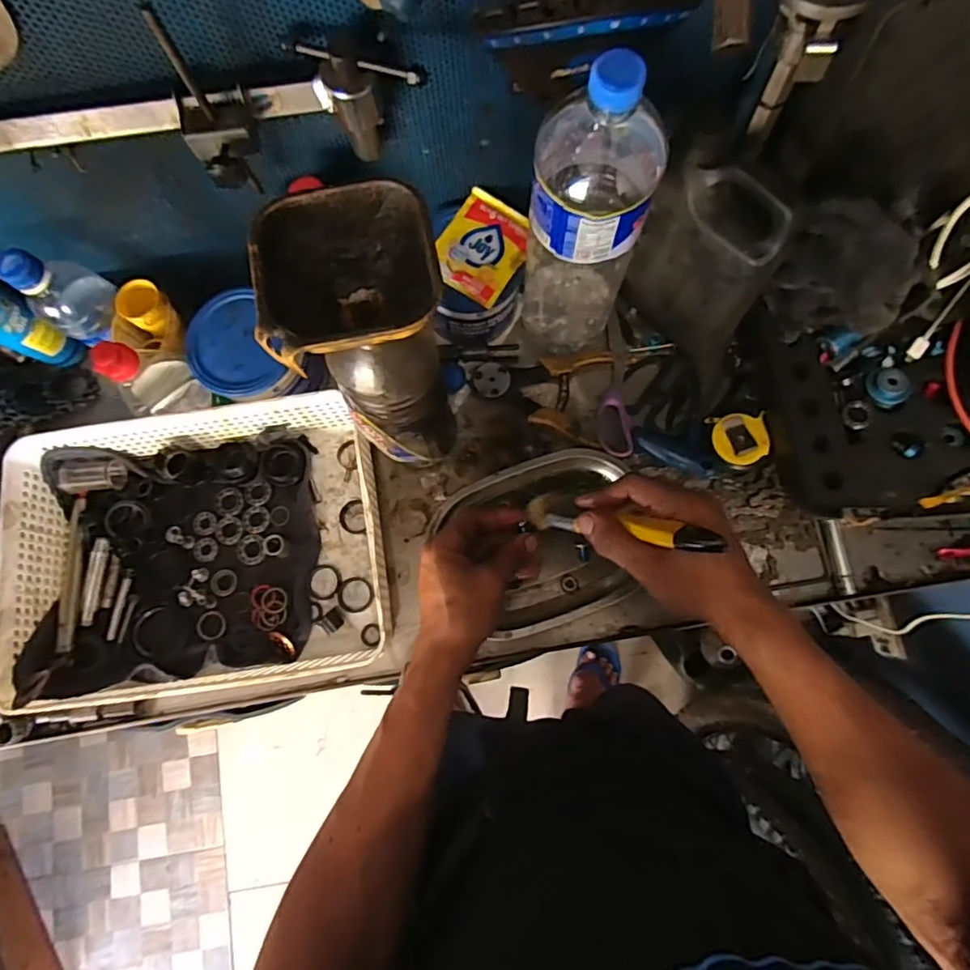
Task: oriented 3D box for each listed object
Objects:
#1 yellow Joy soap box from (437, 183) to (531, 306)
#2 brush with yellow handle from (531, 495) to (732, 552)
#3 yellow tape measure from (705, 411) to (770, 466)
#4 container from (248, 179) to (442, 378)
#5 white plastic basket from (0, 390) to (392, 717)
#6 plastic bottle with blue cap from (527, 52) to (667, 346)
[{"bbox_3d":[-0.002,-0.222,0.537,0.077,0.007,0.096,32,81,8],"label":"yellow Joy soap box"},{"bbox_3d":[0.095,0.027,0.431,0.158,0.015,0.025,5,72,44],"label":"brush with yellow handle"},{"bbox_3d":[0.252,-0.045,0.573,0.053,0.021,0.051,-9,78,0],"label":"yellow tape measure"},{"bbox_3d":[-0.072,-0.110,0.321,0.093,0.057,0.093,-13,78,-1],"label":"container"},{"bbox_3d":[-0.264,0.061,0.546,0.327,0.074,0.265,-8,77,-3],"label":"white plastic basket"},{"bbox_3d":[0.084,-0.210,0.476,0.090,0.306,0.101,20,80,6],"label":"plastic bottle with blue cap"}]

